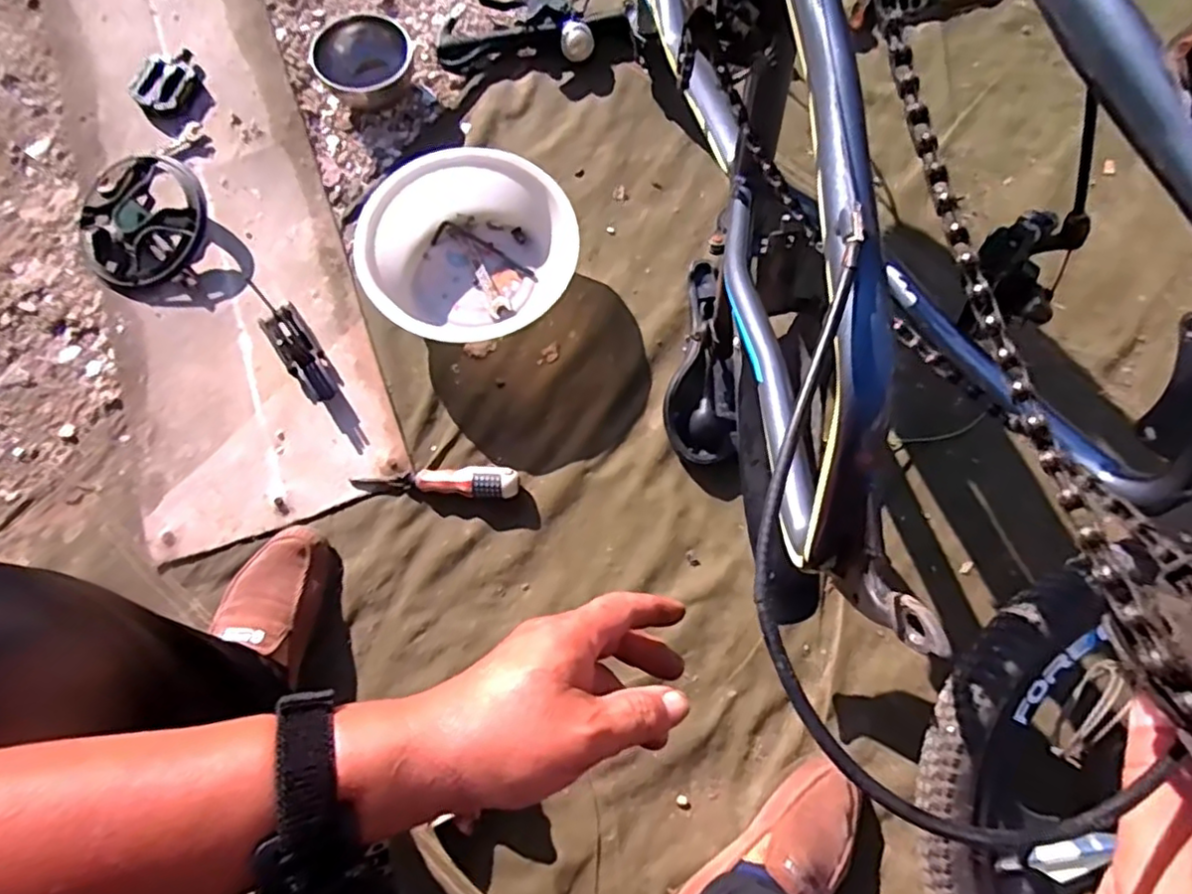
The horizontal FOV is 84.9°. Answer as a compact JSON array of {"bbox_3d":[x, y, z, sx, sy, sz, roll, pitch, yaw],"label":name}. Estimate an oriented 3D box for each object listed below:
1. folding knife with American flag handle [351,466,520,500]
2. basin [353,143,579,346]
[{"bbox_3d":[-0.184,0.040,0.742,0.190,0.031,0.033,1,75,-1],"label":"folding knife with American flag handle"},{"bbox_3d":[-0.148,-0.246,0.789,0.243,0.077,0.224,0,75,-2],"label":"basin"}]

